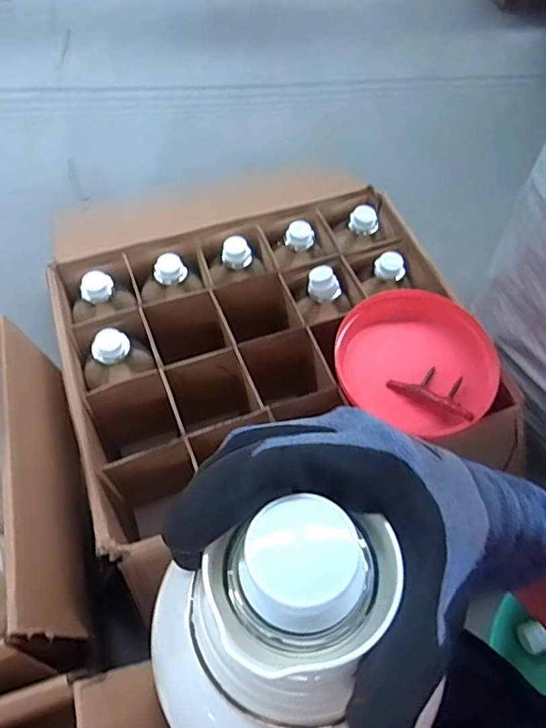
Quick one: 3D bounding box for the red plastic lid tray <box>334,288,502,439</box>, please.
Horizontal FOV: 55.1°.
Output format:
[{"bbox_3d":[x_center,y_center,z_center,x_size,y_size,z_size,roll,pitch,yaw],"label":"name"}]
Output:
[{"bbox_3d":[0.208,-0.006,0.758,0.235,0.051,0.206,24,82,6],"label":"red plastic lid tray"}]

